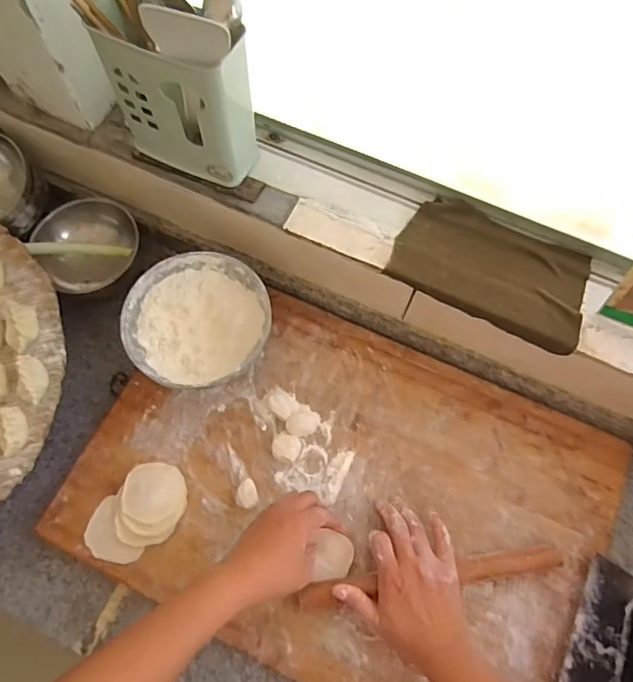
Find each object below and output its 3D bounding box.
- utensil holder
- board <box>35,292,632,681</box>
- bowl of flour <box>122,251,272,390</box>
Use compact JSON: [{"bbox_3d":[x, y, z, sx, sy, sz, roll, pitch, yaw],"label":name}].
[{"bbox_3d":[-0.136,-0.246,0.510,0.138,0.182,0.062,19,69,8],"label":"utensil holder"},{"bbox_3d":[0.027,0.173,0.592,0.586,0.030,0.391,24,69,9],"label":"board"},{"bbox_3d":[-0.142,-0.020,0.622,0.165,0.074,0.166,0,67,0],"label":"bowl of flour"}]

